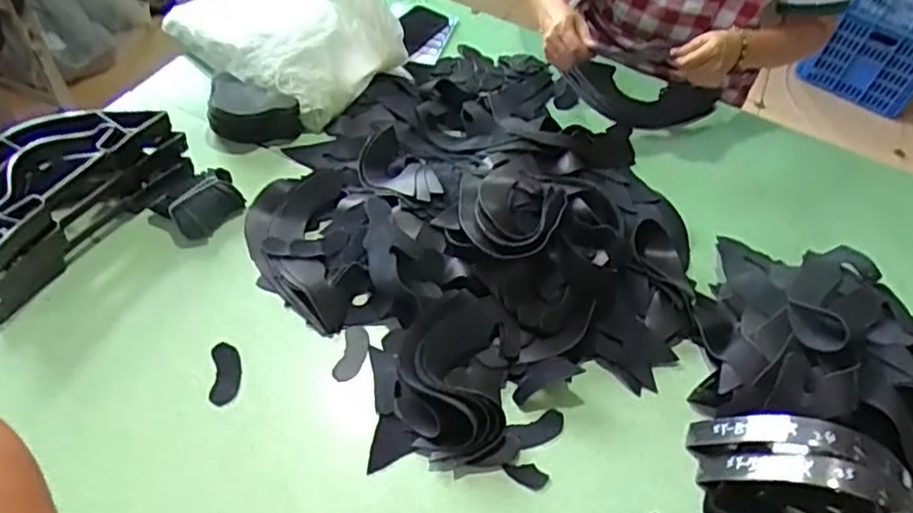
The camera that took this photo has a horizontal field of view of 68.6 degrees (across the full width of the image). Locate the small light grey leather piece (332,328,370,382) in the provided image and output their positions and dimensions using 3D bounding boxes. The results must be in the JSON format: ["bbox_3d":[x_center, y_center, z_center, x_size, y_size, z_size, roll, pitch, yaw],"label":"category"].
[{"bbox_3d":[-0.122,0.114,0.785,0.029,0.011,0.074,11,55,6],"label":"small light grey leather piece"}]

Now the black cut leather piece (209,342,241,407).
[{"bbox_3d":[-0.258,0.132,0.750,0.031,0.005,0.072,1,64,-15],"label":"black cut leather piece"}]

